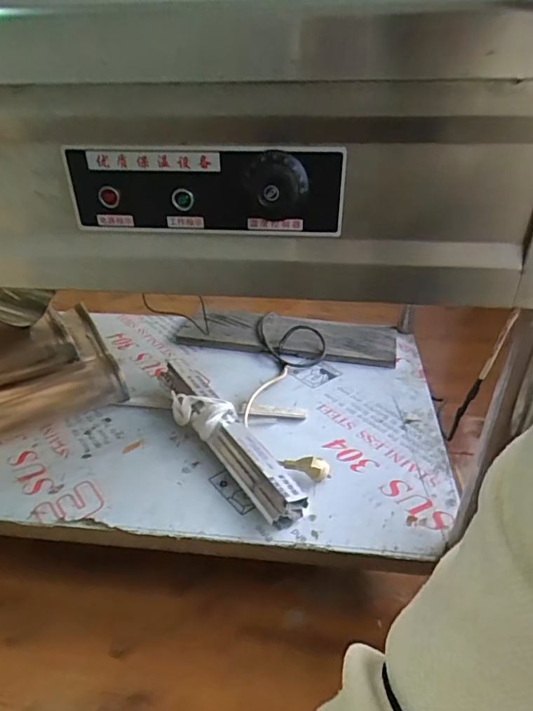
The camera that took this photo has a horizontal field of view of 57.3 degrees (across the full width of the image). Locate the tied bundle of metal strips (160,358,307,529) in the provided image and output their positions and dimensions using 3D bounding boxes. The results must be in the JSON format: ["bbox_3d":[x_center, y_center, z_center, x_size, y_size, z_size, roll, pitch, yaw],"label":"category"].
[{"bbox_3d":[-0.074,0.140,0.853,0.096,0.067,0.403,-20,38,-29],"label":"tied bundle of metal strips"}]

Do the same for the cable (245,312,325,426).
[{"bbox_3d":[0.051,0.022,1.075,0.162,0.042,0.413,2,33,3],"label":"cable"}]

